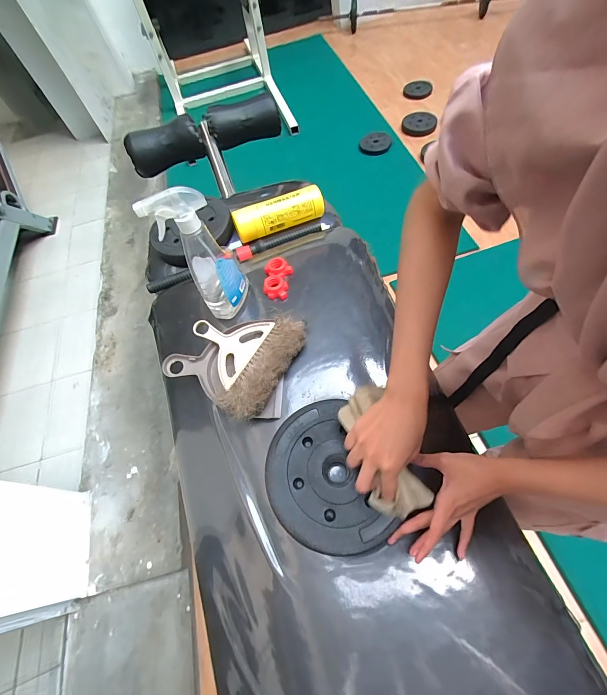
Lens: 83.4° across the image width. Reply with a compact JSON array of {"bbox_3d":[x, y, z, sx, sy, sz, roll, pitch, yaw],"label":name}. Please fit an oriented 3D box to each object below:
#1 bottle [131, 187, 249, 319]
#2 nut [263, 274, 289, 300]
[{"bbox_3d":[-0.153,-0.146,0.534,0.073,0.214,0.092,26,67,21],"label":"bottle"},{"bbox_3d":[-0.049,-0.110,0.614,0.042,0.023,0.040,-4,60,6],"label":"nut"}]

